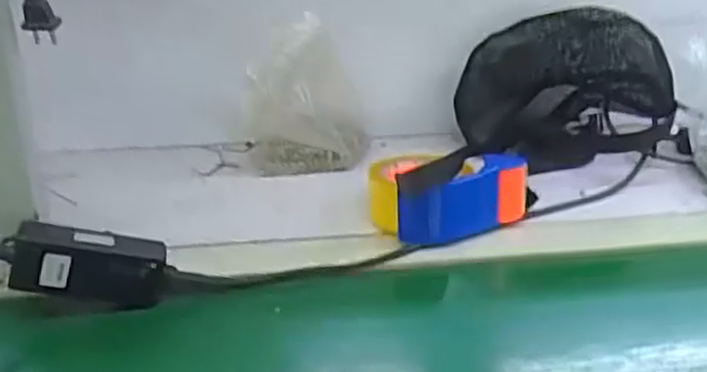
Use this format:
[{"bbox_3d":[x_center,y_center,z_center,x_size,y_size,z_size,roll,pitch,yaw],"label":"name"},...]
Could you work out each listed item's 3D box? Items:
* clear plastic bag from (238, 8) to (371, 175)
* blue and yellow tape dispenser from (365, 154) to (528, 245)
[{"bbox_3d":[-0.052,-0.095,0.834,0.149,0.164,0.095,2,28,-3],"label":"clear plastic bag"},{"bbox_3d":[0.097,-0.002,0.732,0.162,0.071,0.098,-6,29,-17],"label":"blue and yellow tape dispenser"}]

